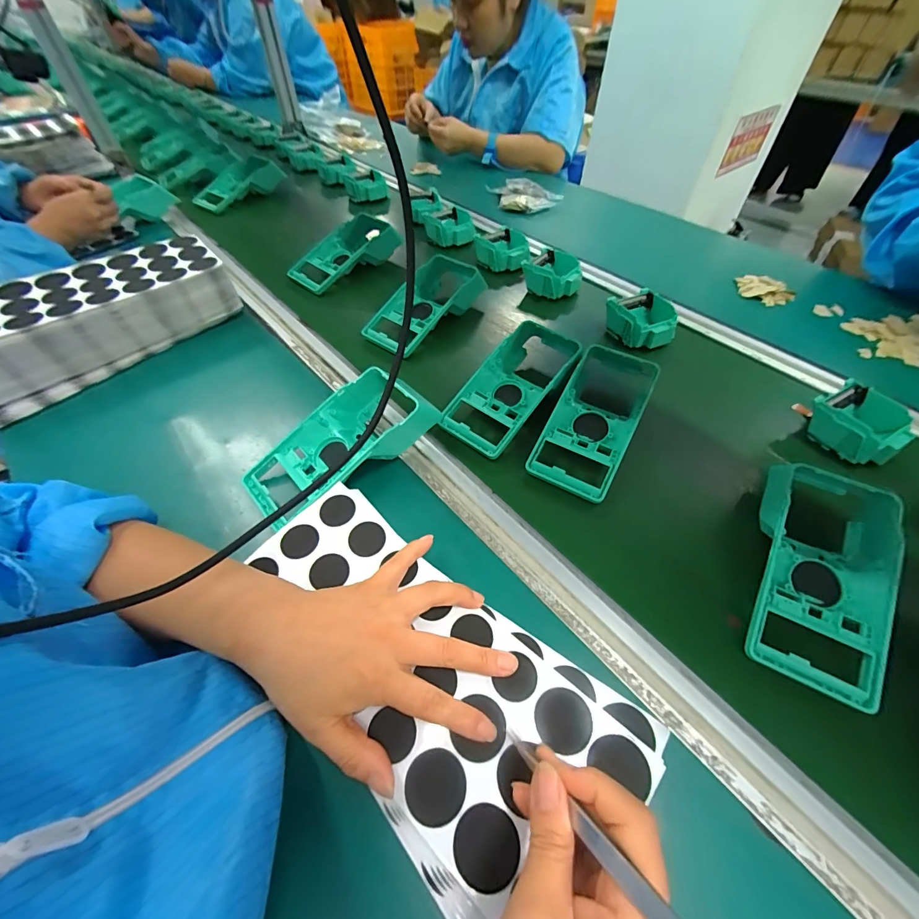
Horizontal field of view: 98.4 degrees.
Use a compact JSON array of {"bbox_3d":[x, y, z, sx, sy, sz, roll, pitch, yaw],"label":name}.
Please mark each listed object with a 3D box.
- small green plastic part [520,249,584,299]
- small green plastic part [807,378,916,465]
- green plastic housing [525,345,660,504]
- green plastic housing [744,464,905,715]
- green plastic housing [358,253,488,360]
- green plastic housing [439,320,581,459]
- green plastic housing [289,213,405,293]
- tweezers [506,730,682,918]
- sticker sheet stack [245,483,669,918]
[{"bbox_3d":[0.147,-0.292,0.623,0.096,0.036,0.095,16,53,13],"label":"small green plastic part"},{"bbox_3d":[0.421,-0.038,0.418,0.078,0.035,0.078,-26,56,-19],"label":"small green plastic part"},{"bbox_3d":[0.145,-0.051,0.418,0.081,0.052,0.190,24,55,19],"label":"green plastic housing"},{"bbox_3d":[0.289,0.082,0.312,0.094,0.051,0.186,19,54,15],"label":"green plastic housing"},{"bbox_3d":[-0.049,-0.215,0.553,0.110,0.052,0.178,21,55,17],"label":"green plastic housing"},{"bbox_3d":[0.063,-0.084,0.446,0.089,0.050,0.178,33,59,24],"label":"green plastic housing"},{"bbox_3d":[-0.185,-0.333,0.647,0.104,0.051,0.183,37,60,26],"label":"green plastic housing"},{"bbox_3d":[0.057,0.168,0.182,0.010,0.133,0.007,-30,99,-22],"label":"tweezers"},{"bbox_3d":[-0.031,0.138,0.276,0.291,0.026,0.140,37,62,25],"label":"sticker sheet stack"}]

